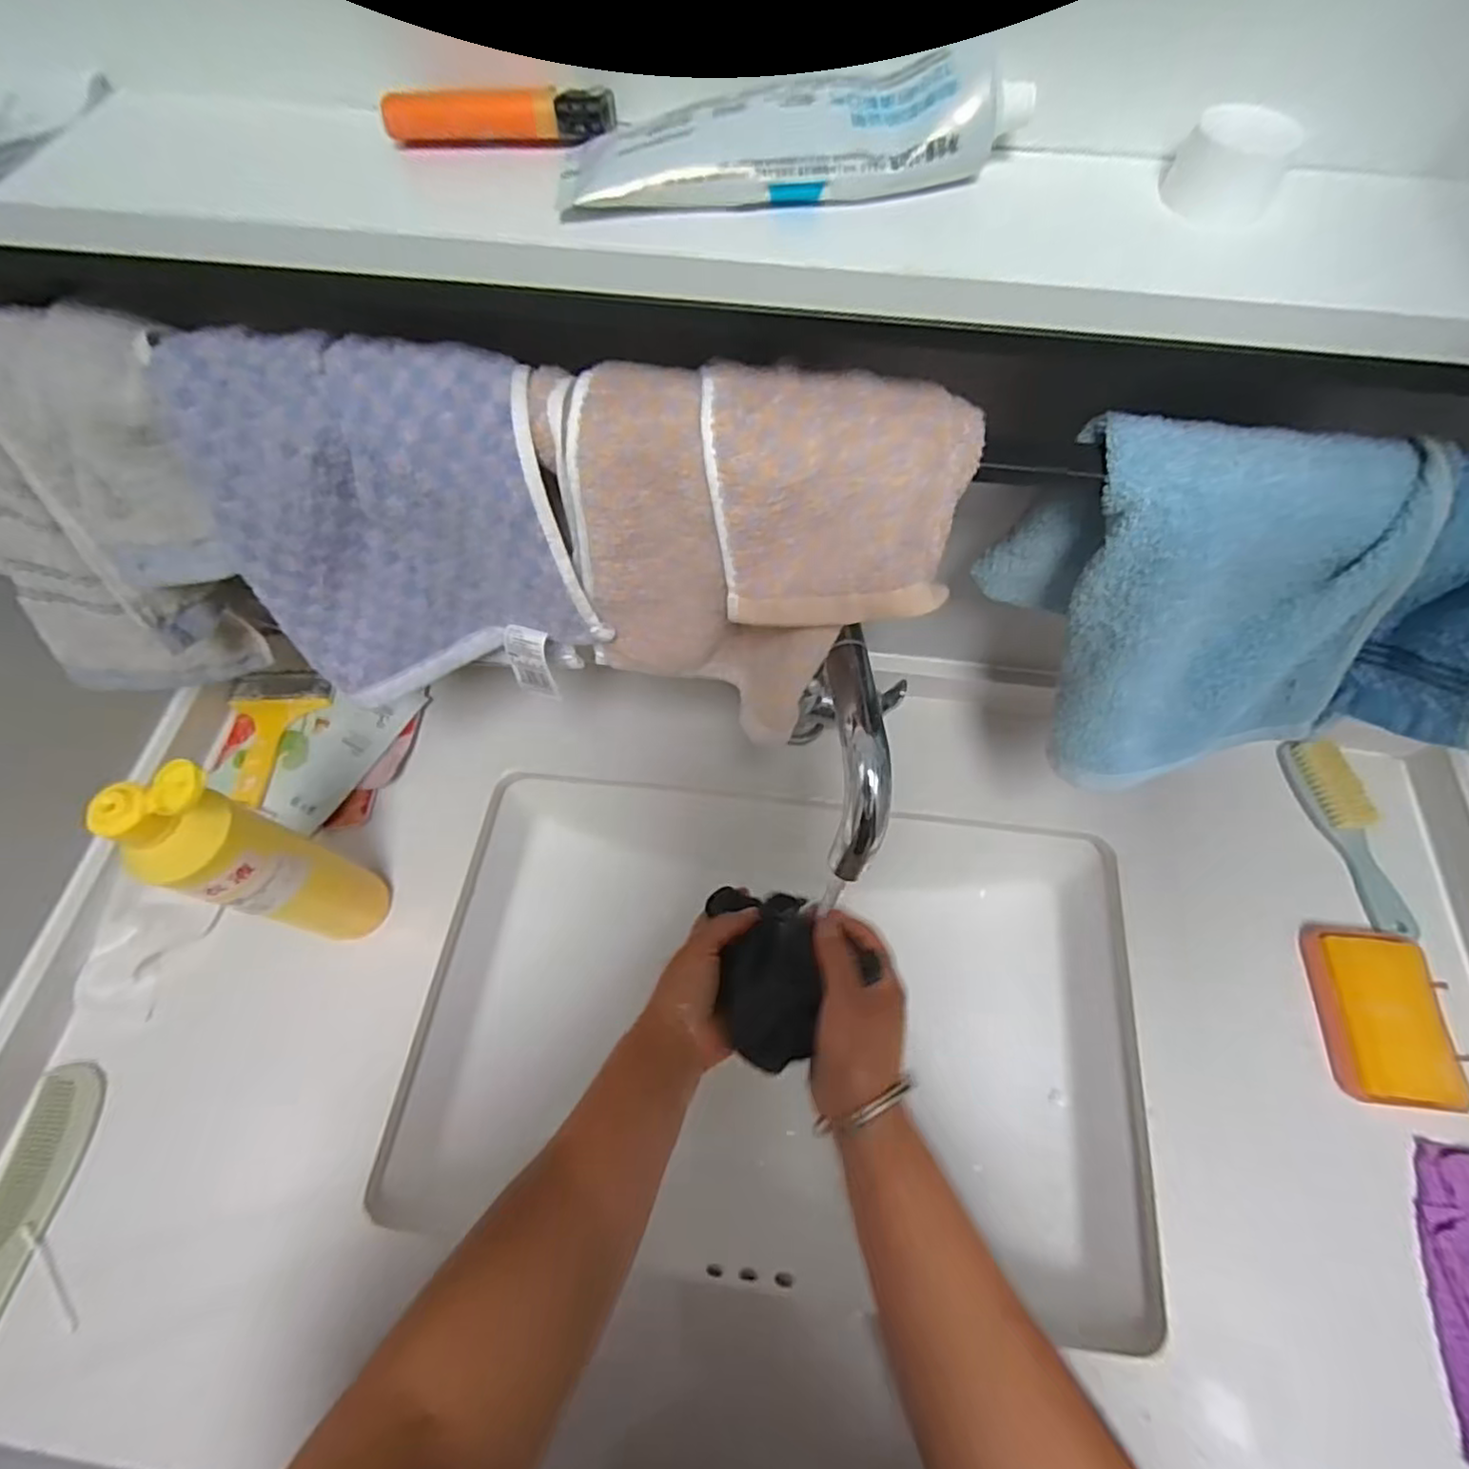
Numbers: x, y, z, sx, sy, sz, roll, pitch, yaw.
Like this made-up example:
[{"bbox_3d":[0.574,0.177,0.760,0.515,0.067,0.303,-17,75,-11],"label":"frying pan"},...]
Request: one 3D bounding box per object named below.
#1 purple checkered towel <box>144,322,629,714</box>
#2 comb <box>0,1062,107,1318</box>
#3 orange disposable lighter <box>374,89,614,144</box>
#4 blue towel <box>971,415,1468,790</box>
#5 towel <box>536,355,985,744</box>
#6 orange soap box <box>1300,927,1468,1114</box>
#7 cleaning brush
[{"bbox_3d":[-0.162,-0.096,0.337,0.171,0.180,0.043,0,47,6],"label":"purple checkered towel"},{"bbox_3d":[-0.474,0.332,0.434,0.048,0.009,0.210,3,64,1],"label":"comb"},{"bbox_3d":[-0.083,-0.220,0.240,0.079,0.012,0.012,-7,64,-4],"label":"orange disposable lighter"},{"bbox_3d":[0.229,-0.051,0.323,0.192,0.160,0.087,16,65,8],"label":"blue towel"},{"bbox_3d":[0.002,-0.076,0.327,0.182,0.157,0.091,10,64,5],"label":"towel"},{"bbox_3d":[0.462,0.198,0.479,0.071,0.031,0.119,7,64,3],"label":"orange soap box"},{"bbox_3d":[0.496,0.076,0.538,0.029,0.033,0.160,-7,64,-3],"label":"cleaning brush"}]

